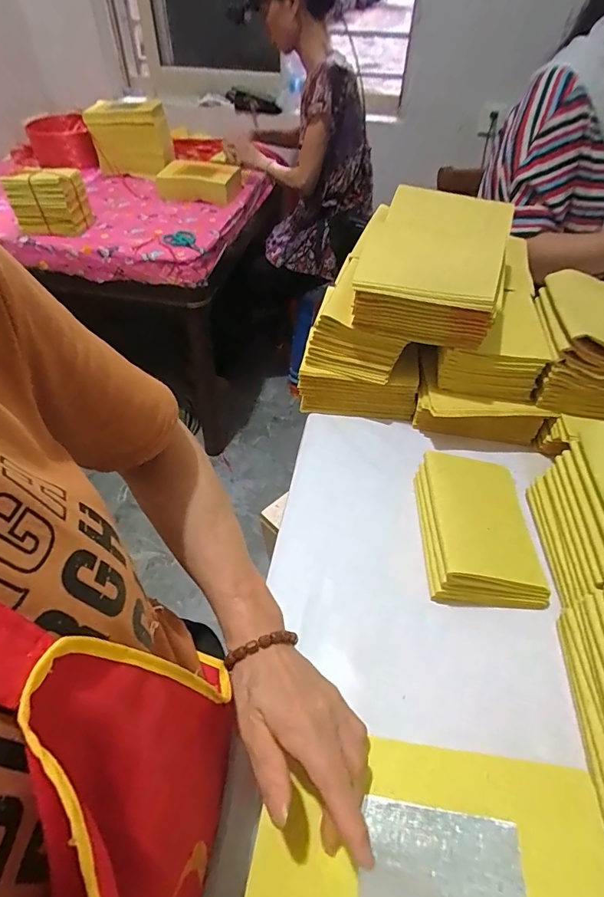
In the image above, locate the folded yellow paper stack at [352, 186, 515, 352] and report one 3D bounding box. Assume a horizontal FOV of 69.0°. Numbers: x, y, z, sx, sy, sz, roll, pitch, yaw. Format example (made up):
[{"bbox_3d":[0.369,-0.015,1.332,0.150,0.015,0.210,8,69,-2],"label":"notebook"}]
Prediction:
[{"bbox_3d":[0.172,-0.248,0.576,0.172,0.086,0.242,16,62,13],"label":"folded yellow paper stack"}]

